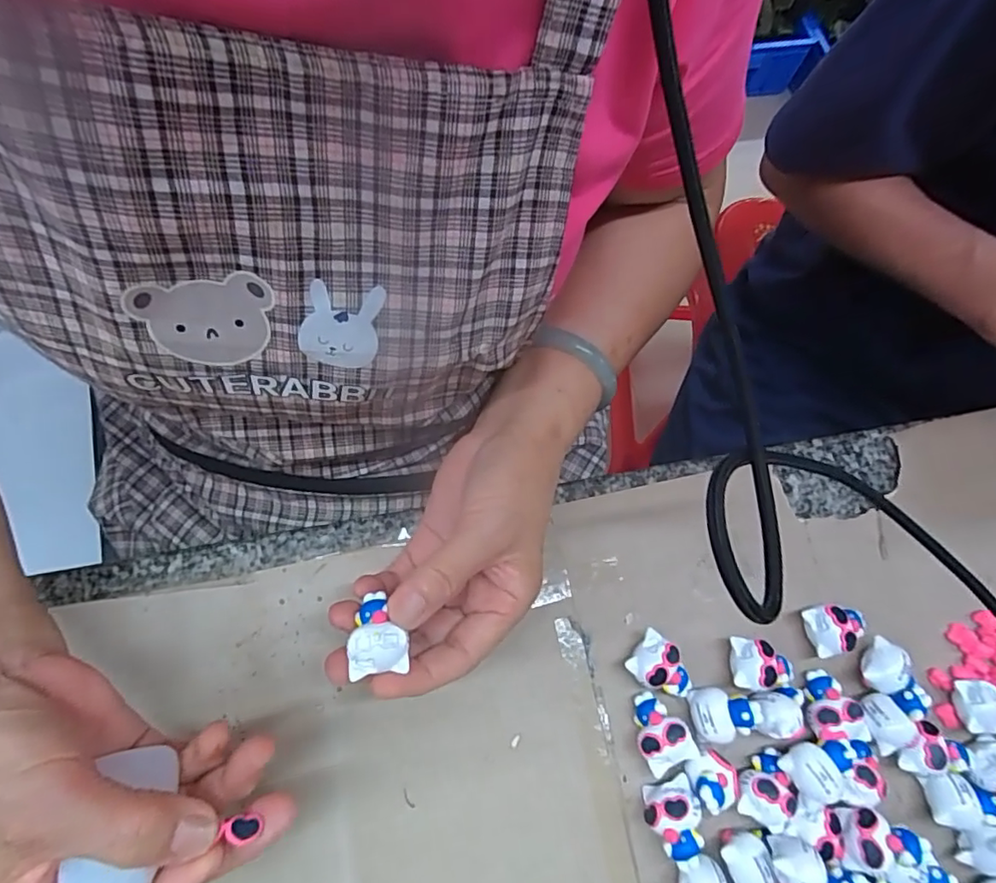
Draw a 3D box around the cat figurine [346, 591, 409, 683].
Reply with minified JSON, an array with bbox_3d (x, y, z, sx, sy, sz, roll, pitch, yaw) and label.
[{"bbox_3d":[-0.051,0.082,0.237,0.023,0.011,0.033,-6,69,-5],"label":"cat figurine"}]

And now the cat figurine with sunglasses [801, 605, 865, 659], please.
[{"bbox_3d":[0.181,0.100,0.298,0.028,0.020,0.025,-15,70,-8],"label":"cat figurine with sunglasses"}]

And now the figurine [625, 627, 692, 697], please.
[{"bbox_3d":[0.085,0.117,0.286,0.034,0.020,0.024,40,72,12],"label":"figurine"}]

